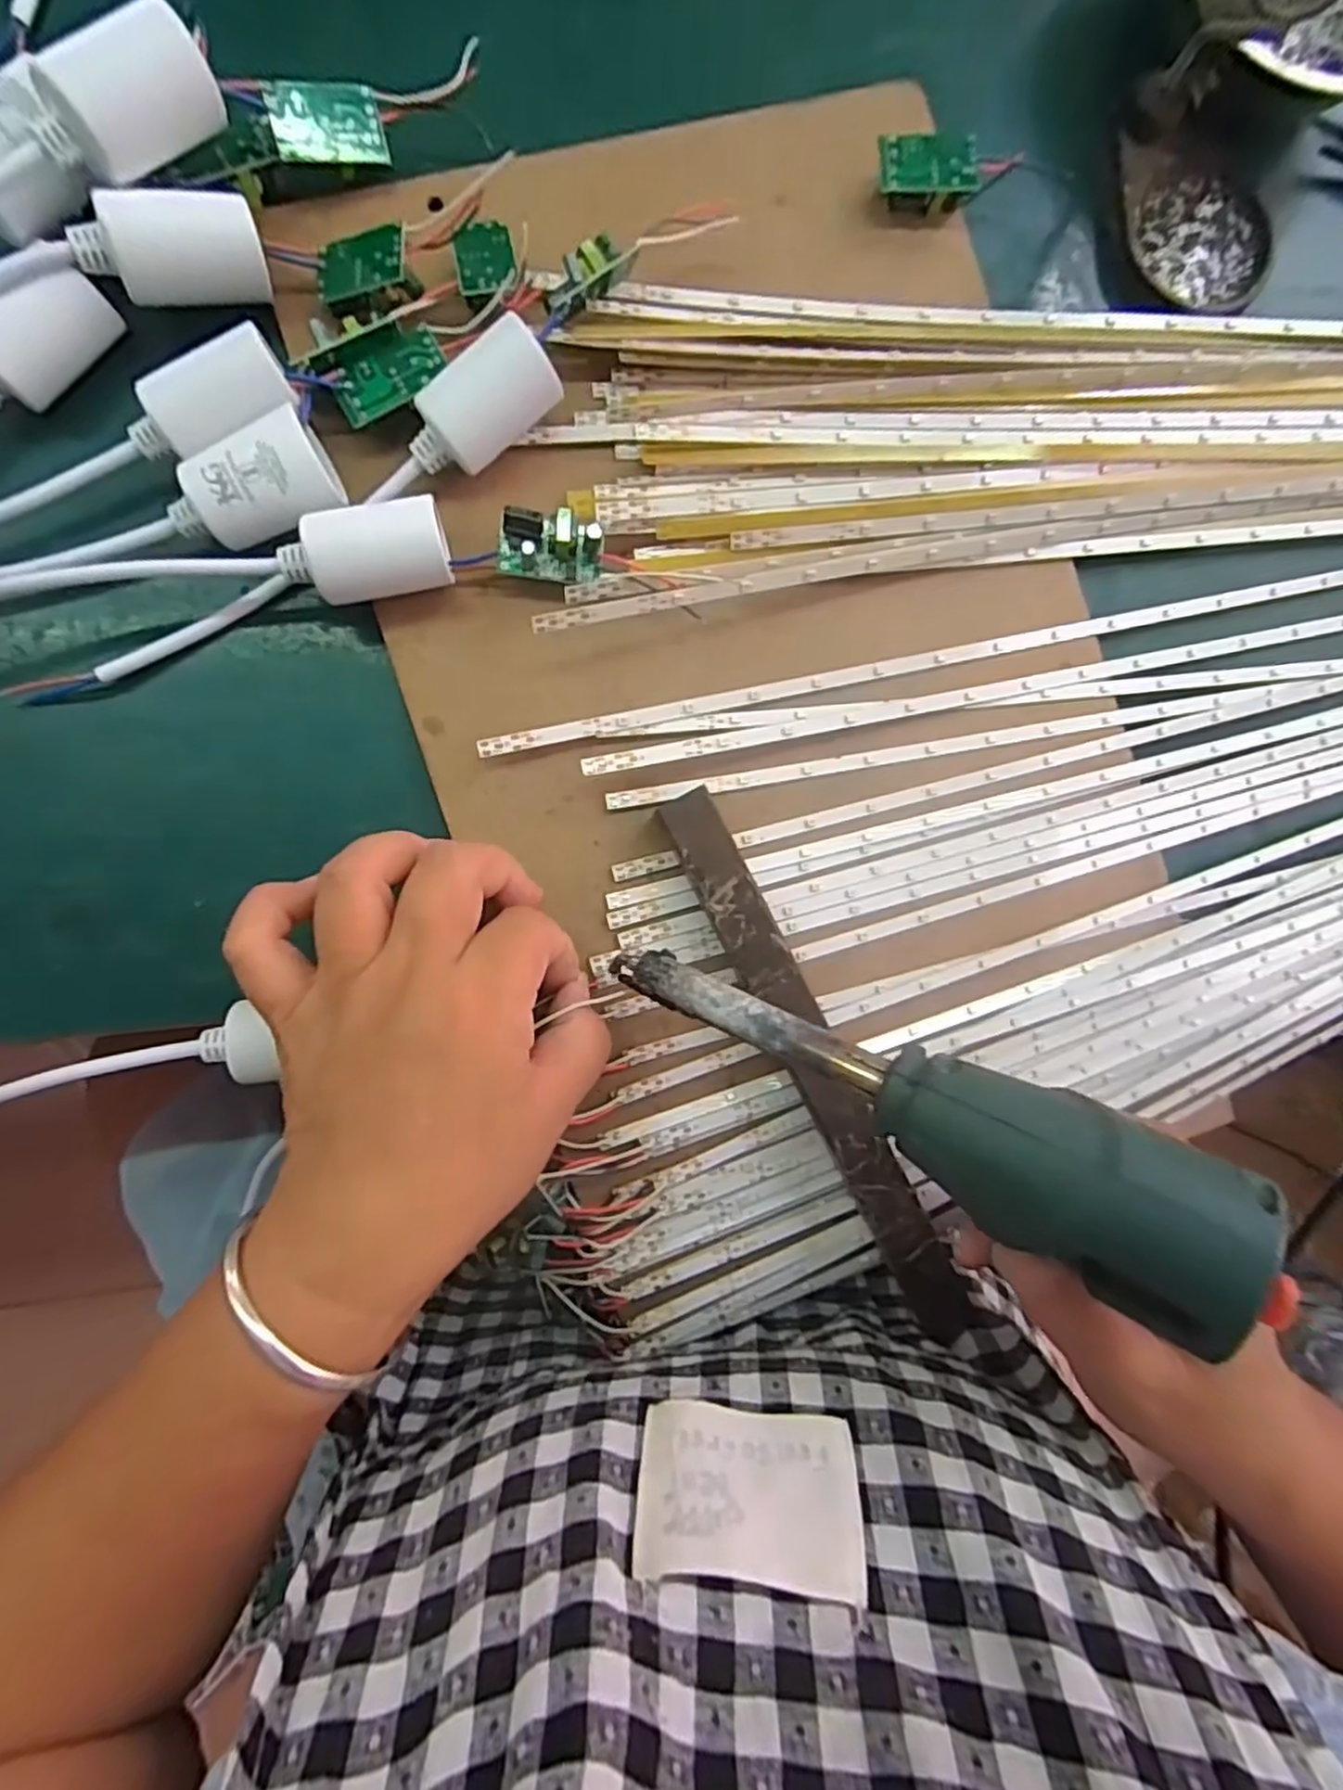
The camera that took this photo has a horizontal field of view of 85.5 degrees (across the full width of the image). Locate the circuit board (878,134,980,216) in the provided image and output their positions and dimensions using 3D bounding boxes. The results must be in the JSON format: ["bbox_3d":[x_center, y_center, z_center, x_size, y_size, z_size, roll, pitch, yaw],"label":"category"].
[{"bbox_3d":[0.097,-0.276,0.279,0.037,0.015,0.020,-5,91,-6],"label":"circuit board"}]

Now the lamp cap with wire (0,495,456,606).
[{"bbox_3d":[-0.193,-0.112,0.233,0.235,0.033,0.032,-1,91,-6],"label":"lamp cap with wire"}]

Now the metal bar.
[{"bbox_3d":[0.054,0.064,0.268,0.022,0.020,0.221,-29,94,-5],"label":"metal bar"}]

